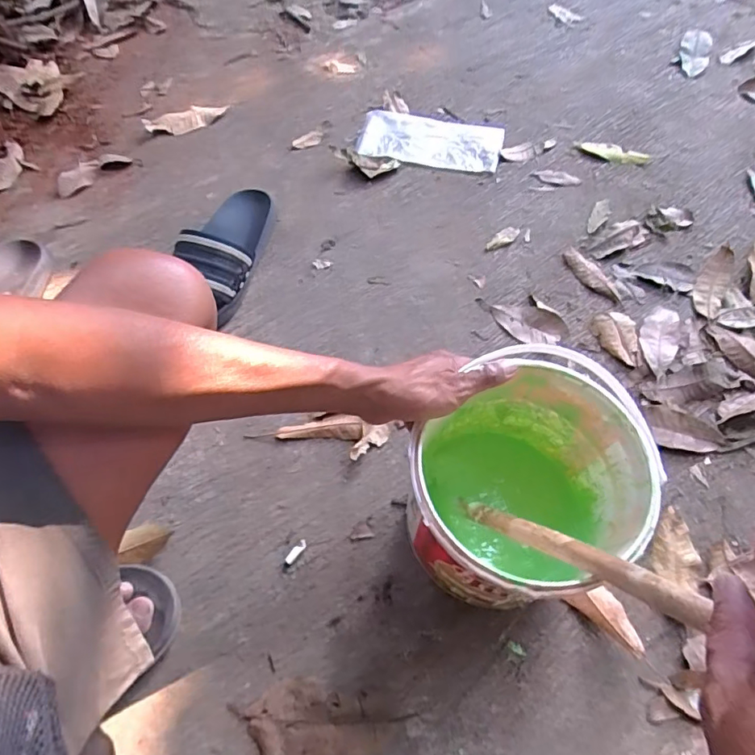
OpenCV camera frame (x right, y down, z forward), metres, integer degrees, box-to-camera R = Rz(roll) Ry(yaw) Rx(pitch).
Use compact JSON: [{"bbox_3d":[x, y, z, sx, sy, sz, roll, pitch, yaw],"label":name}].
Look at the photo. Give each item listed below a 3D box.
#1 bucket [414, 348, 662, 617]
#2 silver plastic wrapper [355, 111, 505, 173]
[{"bbox_3d":[0.123,0.110,0.476,0.191,0.194,0.178,0,60,-1],"label":"bucket"},{"bbox_3d":[0.090,-0.406,0.870,0.235,0.013,0.135,8,60,4],"label":"silver plastic wrapper"}]

